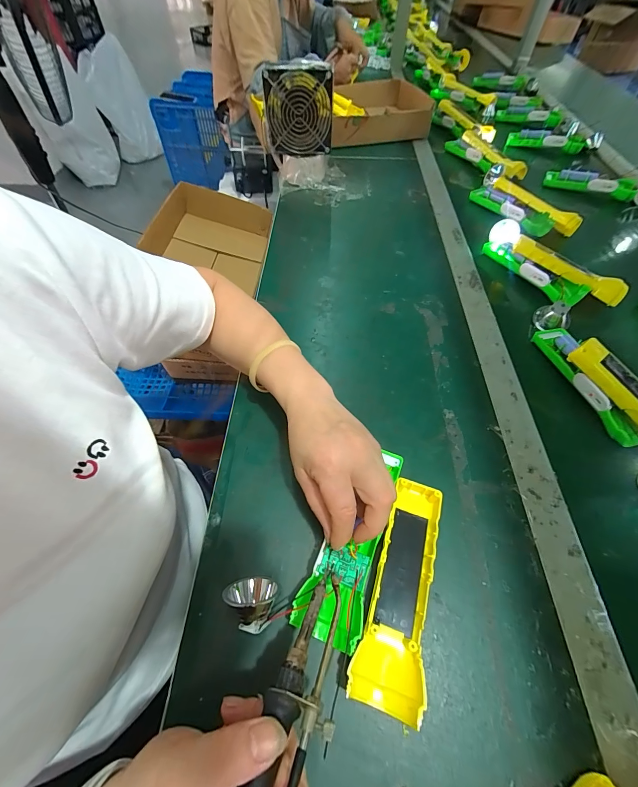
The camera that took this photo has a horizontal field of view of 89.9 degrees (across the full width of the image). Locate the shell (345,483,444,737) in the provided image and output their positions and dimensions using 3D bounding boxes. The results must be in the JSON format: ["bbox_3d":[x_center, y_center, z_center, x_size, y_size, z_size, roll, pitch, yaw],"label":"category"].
[{"bbox_3d":[0.066,0.152,0.262,0.048,0.025,0.164,14,58,11],"label":"shell"}]

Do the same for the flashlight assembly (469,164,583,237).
[{"bbox_3d":[0.364,-0.353,0.585,0.064,0.038,0.210,-19,57,-12],"label":"flashlight assembly"}]

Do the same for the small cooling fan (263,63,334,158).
[{"bbox_3d":[-0.035,-0.509,0.580,0.117,0.120,0.033,-5,56,-1],"label":"small cooling fan"}]

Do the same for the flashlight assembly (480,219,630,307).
[{"bbox_3d":[0.340,-0.198,0.482,0.074,0.038,0.213,-28,60,-17],"label":"flashlight assembly"}]

